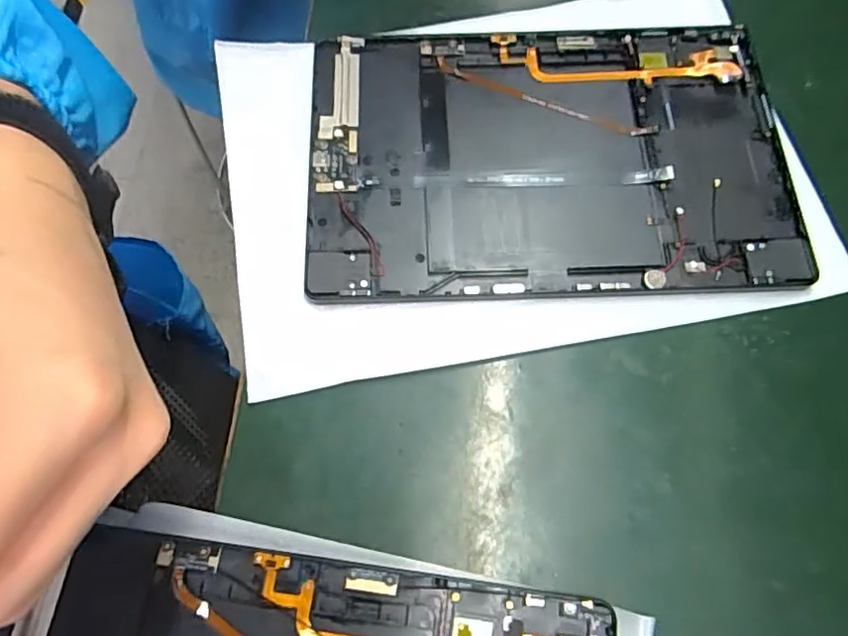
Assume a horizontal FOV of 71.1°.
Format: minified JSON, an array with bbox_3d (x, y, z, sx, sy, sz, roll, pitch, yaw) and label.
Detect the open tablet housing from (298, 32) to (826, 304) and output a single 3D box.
[{"bbox_3d":[0.063,-0.082,0.303,0.235,0.007,0.152,-2,69,-1],"label":"open tablet housing"}]

